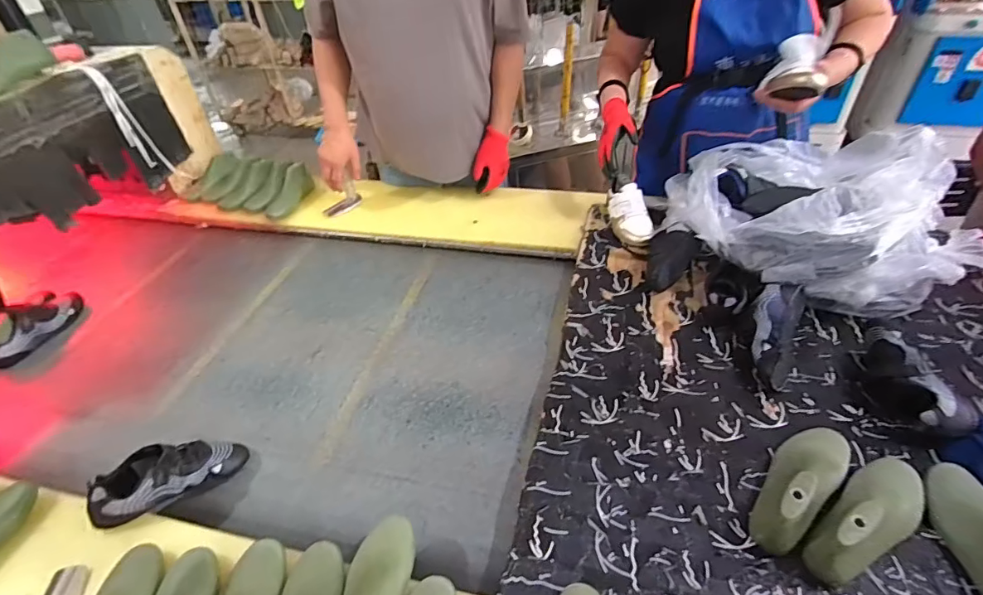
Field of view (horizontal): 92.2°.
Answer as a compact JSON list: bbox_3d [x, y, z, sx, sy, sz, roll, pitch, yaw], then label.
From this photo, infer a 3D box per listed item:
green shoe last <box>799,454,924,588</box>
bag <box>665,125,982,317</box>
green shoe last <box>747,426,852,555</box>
[{"bbox_3d":[0.472,0.259,0.580,0.215,0.083,0.076,-24,45,-22],"label":"green shoe last"},{"bbox_3d":[0.619,-0.182,0.953,0.433,0.200,0.465,-6,41,-3],"label":"bag"},{"bbox_3d":[0.414,0.232,0.625,0.216,0.087,0.077,-31,48,-28],"label":"green shoe last"}]

